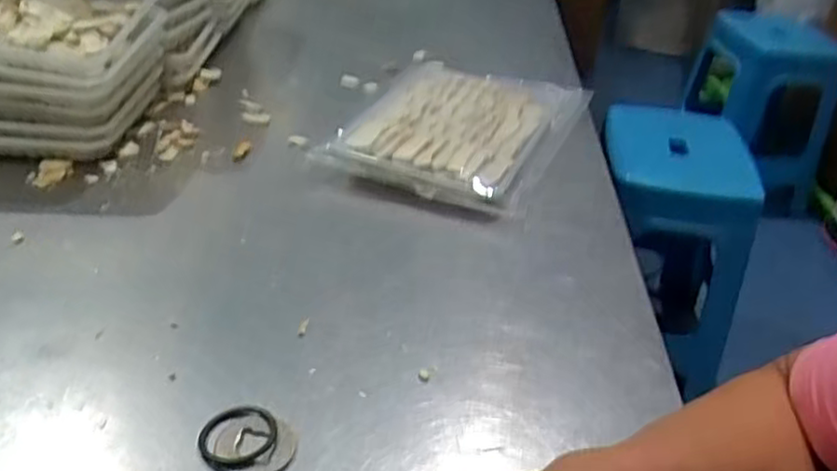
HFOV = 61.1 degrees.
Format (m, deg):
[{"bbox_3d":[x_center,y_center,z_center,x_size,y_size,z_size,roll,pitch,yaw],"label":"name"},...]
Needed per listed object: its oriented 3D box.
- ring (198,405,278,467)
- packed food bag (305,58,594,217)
[{"bbox_3d":[-0.098,0.107,0.383,0.041,0.005,0.041,3,33,-2],"label":"ring"},{"bbox_3d":[0.037,-0.110,0.710,0.208,0.040,0.274,16,35,18],"label":"packed food bag"}]

